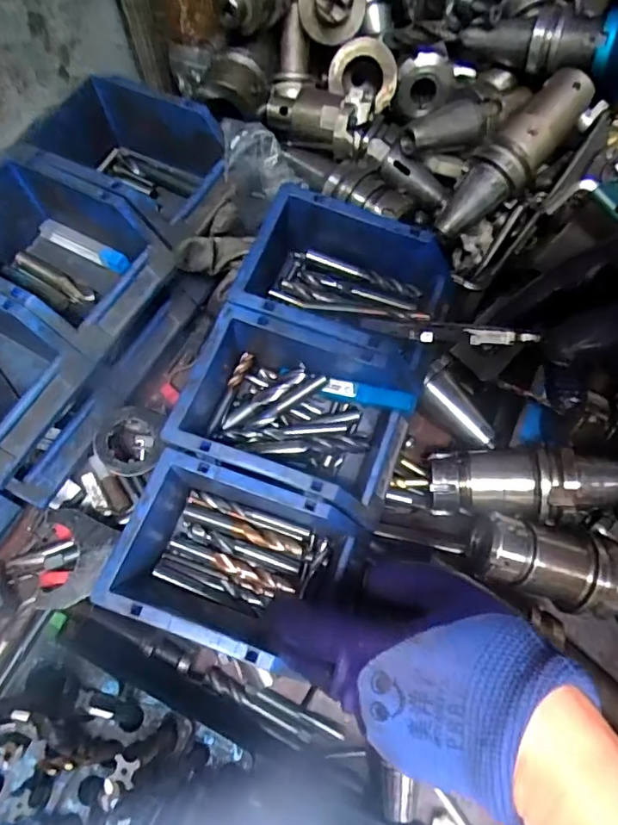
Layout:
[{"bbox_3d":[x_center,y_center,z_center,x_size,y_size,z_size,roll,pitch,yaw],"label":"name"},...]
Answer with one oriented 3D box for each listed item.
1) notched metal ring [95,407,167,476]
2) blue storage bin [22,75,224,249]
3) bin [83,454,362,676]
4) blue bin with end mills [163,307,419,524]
[{"bbox_3d":[-0.146,0.023,0.442,0.052,0.018,0.054,-3,68,-2],"label":"notched metal ring"},{"bbox_3d":[-0.147,-0.206,0.455,0.155,0.074,0.102,27,70,10],"label":"blue storage bin"},{"bbox_3d":[-0.051,0.101,0.366,0.141,0.064,0.101,18,68,6],"label":"bin"},{"bbox_3d":[-0.009,0.003,0.386,0.149,0.074,0.109,17,68,6],"label":"blue bin with end mills"}]

